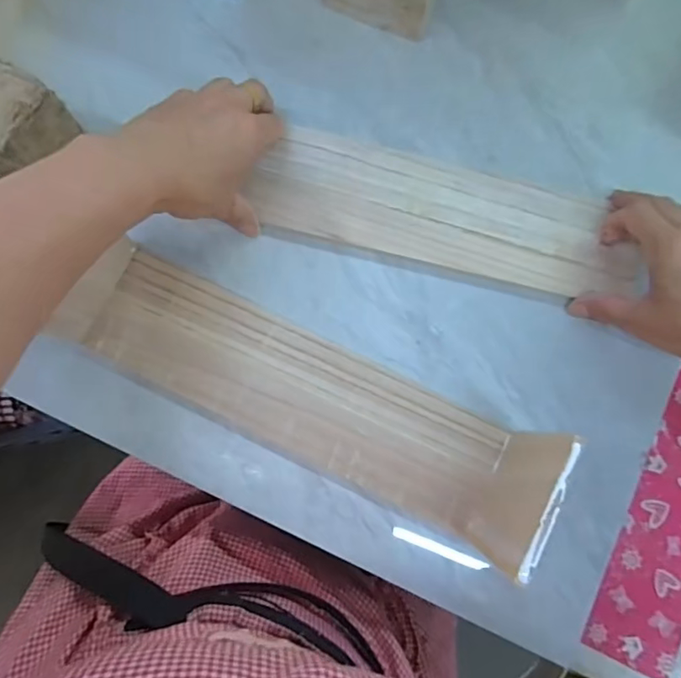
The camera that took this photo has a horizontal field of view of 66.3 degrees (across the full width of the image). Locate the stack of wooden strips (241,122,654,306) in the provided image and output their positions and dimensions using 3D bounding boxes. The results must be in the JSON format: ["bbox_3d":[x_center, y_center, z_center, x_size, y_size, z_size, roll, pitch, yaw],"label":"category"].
[{"bbox_3d":[0.085,-0.098,0.420,0.302,0.019,0.091,13,81,0],"label":"stack of wooden strips"}]

